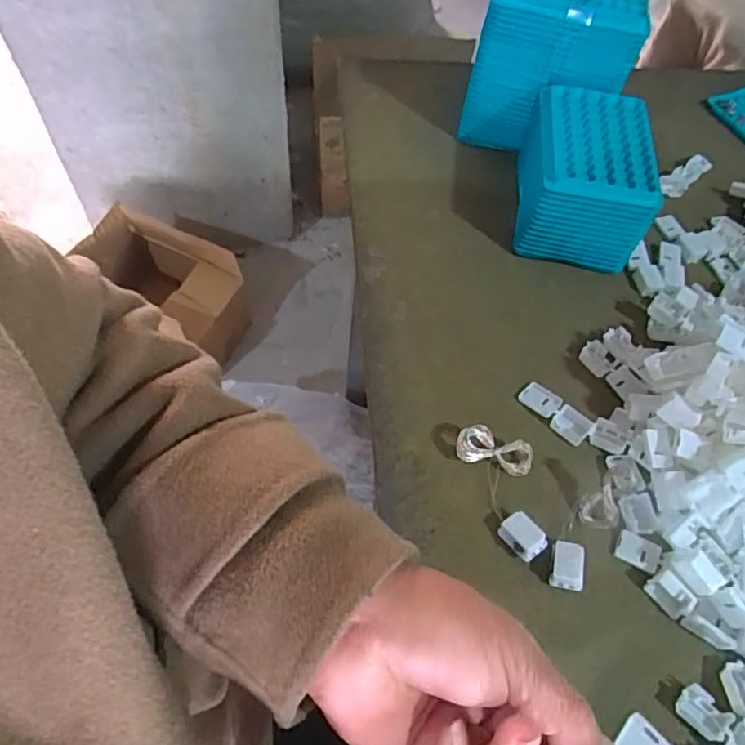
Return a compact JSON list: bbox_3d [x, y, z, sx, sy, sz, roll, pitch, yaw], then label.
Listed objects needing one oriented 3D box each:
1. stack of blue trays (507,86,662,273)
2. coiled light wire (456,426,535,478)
[{"bbox_3d":[0.183,-0.173,0.510,0.096,0.084,0.136,10,59,2],"label":"stack of blue trays"},{"bbox_3d":[0.085,0.055,0.401,0.053,0.019,0.020,18,58,-5],"label":"coiled light wire"}]

